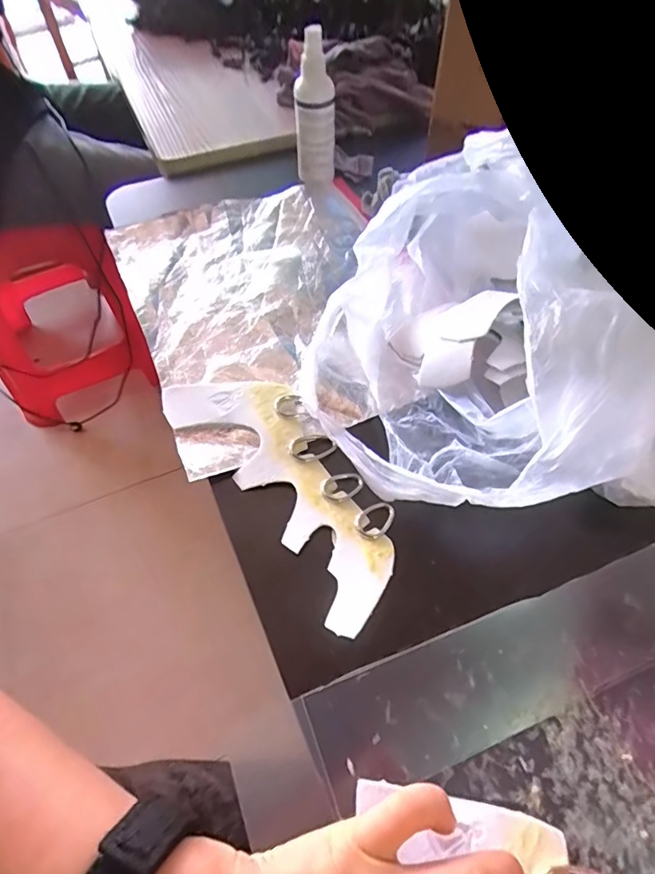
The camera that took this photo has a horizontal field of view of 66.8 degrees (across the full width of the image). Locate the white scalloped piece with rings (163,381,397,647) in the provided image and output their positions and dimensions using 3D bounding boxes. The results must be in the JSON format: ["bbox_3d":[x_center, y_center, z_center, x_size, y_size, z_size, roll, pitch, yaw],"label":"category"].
[{"bbox_3d":[-0.026,0.023,0.333,0.080,0.007,0.205,-34,62,-20],"label":"white scalloped piece with rings"}]

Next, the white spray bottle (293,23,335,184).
[{"bbox_3d":[-0.012,-0.311,0.481,0.038,0.126,0.030,-4,56,-1],"label":"white spray bottle"}]

